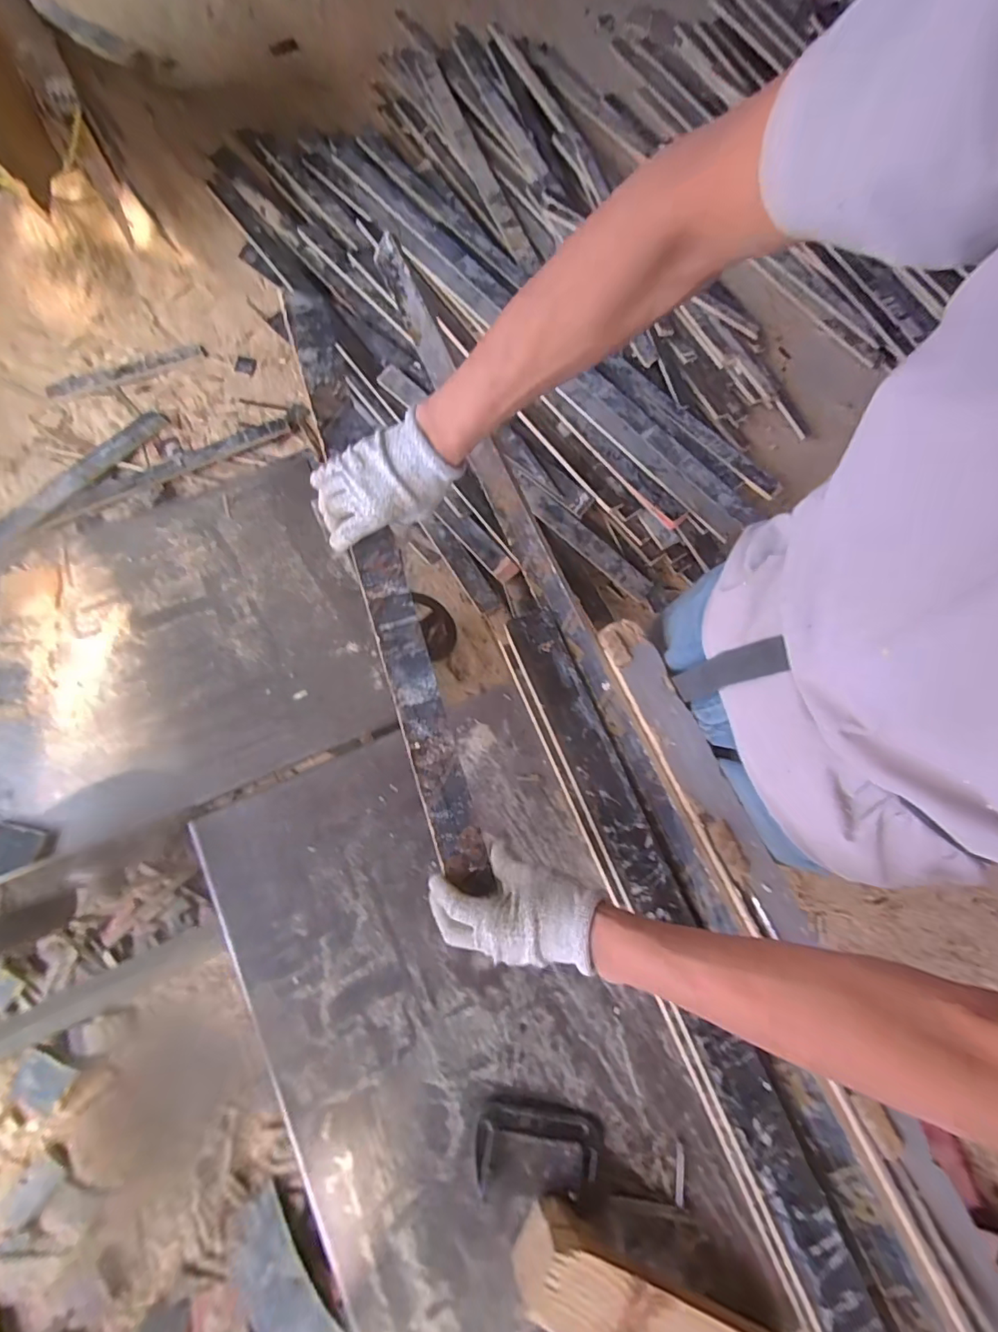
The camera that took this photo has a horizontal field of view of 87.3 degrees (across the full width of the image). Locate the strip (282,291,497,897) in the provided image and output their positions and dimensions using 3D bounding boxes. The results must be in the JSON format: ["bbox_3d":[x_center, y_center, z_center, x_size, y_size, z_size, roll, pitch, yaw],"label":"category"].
[{"bbox_3d":[-0.126,-0.099,0.559,0.049,0.016,0.667,-17,84,-5],"label":"strip"}]

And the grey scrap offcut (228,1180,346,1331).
[{"bbox_3d":[-0.226,0.650,0.544,0.068,0.022,0.173,-33,82,-7],"label":"grey scrap offcut"}]

